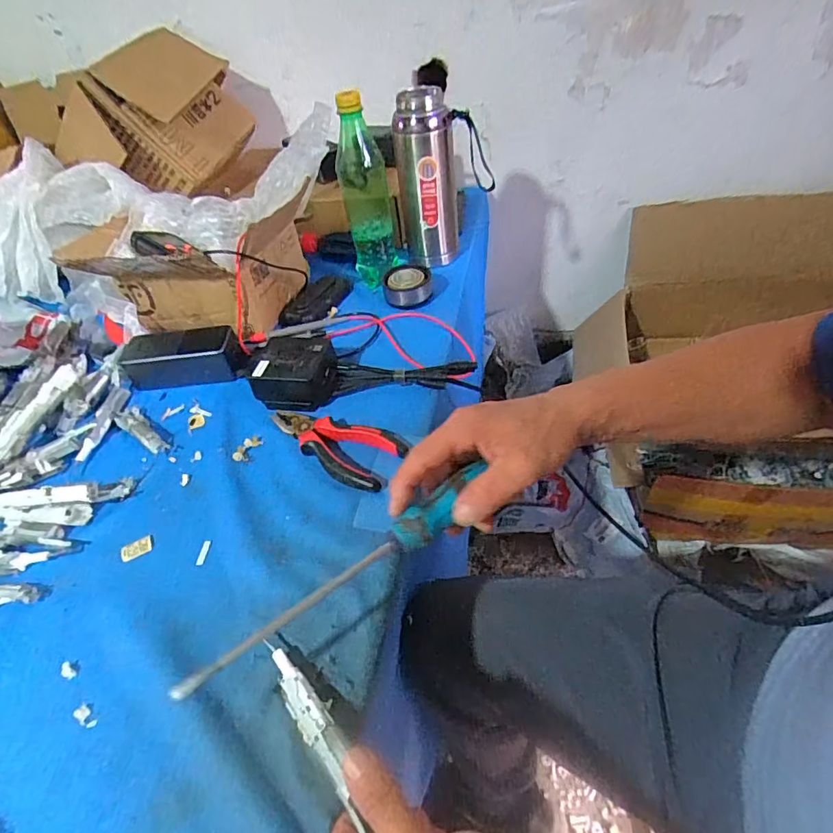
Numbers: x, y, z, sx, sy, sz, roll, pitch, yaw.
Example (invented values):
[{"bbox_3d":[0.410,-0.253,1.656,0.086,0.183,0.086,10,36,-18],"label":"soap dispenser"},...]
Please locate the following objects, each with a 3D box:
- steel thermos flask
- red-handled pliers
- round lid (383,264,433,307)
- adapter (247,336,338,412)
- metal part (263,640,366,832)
[{"bbox_3d":[0.017,-0.326,0.685,0.082,0.216,0.076,-16,44,-6],"label":"steel thermos flask"},{"bbox_3d":[-0.086,0.022,0.502,0.157,0.018,0.069,24,53,27],"label":"red-handled pliers"},{"bbox_3d":[-0.014,-0.185,0.681,0.064,0.030,0.074,-12,45,-5],"label":"round lid"},{"bbox_3d":[-0.140,-0.051,0.557,0.095,0.045,0.076,-7,45,1],"label":"adapter"},{"bbox_3d":[-0.063,0.199,0.316,0.021,0.019,0.133,-31,45,-22],"label":"metal part"}]

